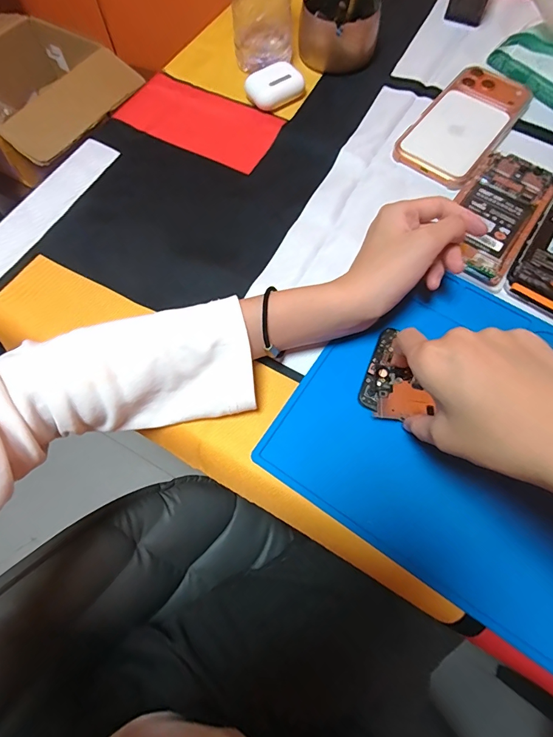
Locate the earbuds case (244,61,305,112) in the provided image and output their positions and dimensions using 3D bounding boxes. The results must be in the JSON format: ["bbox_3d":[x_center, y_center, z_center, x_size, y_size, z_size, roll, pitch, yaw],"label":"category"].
[{"bbox_3d":[-0.001,-0.302,0.418,0.055,0.021,0.039,-28,71,-10],"label":"earbuds case"}]

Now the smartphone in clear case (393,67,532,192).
[{"bbox_3d":[0.194,-0.251,0.404,0.083,0.015,0.159,37,74,13],"label":"smartphone in clear case"}]

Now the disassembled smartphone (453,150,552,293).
[{"bbox_3d":[0.198,-0.139,0.356,0.069,0.016,0.137,32,73,12],"label":"disassembled smartphone"}]

